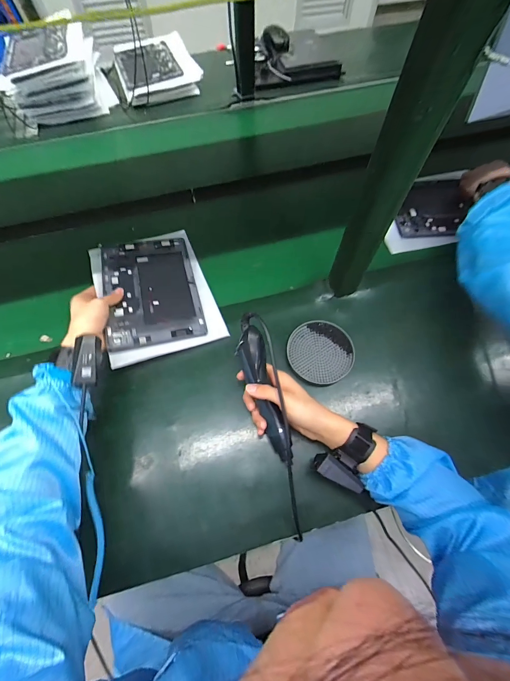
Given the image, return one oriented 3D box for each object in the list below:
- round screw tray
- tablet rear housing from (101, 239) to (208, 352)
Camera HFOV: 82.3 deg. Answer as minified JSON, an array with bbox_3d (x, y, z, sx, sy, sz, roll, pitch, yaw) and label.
[{"bbox_3d":[0.115,0.022,0.518,0.112,0.025,0.110,-1,66,1],"label":"round screw tray"},{"bbox_3d":[-0.199,-0.102,0.561,0.163,0.005,0.254,-10,60,-15],"label":"tablet rear housing"}]

